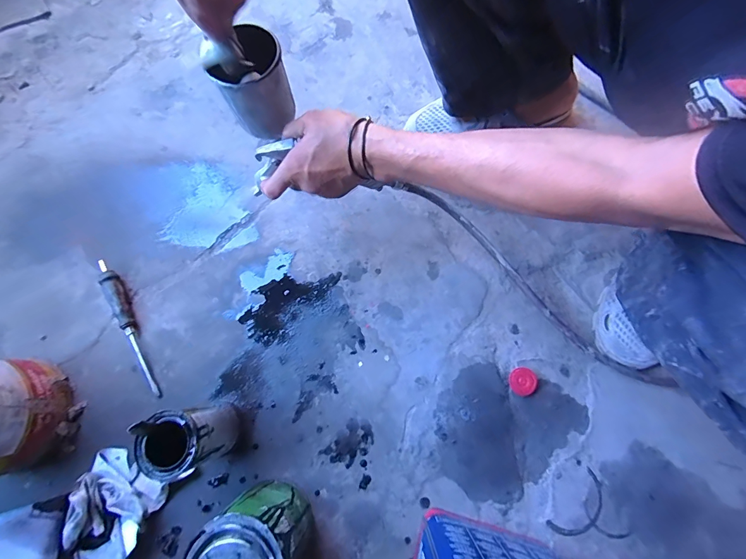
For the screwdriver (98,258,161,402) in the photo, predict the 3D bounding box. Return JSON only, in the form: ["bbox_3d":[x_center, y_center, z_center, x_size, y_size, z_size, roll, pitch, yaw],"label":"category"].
[{"bbox_3d":[-0.379,0.073,0.572,0.027,0.025,0.233,-28,77,-5],"label":"screwdriver"}]

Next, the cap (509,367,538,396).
[{"bbox_3d":[0.216,0.147,0.531,0.035,0.018,0.038,0,76,1],"label":"cap"}]

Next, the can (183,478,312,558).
[{"bbox_3d":[-0.140,0.310,0.433,0.098,0.146,0.104,-1,79,3],"label":"can"}]

